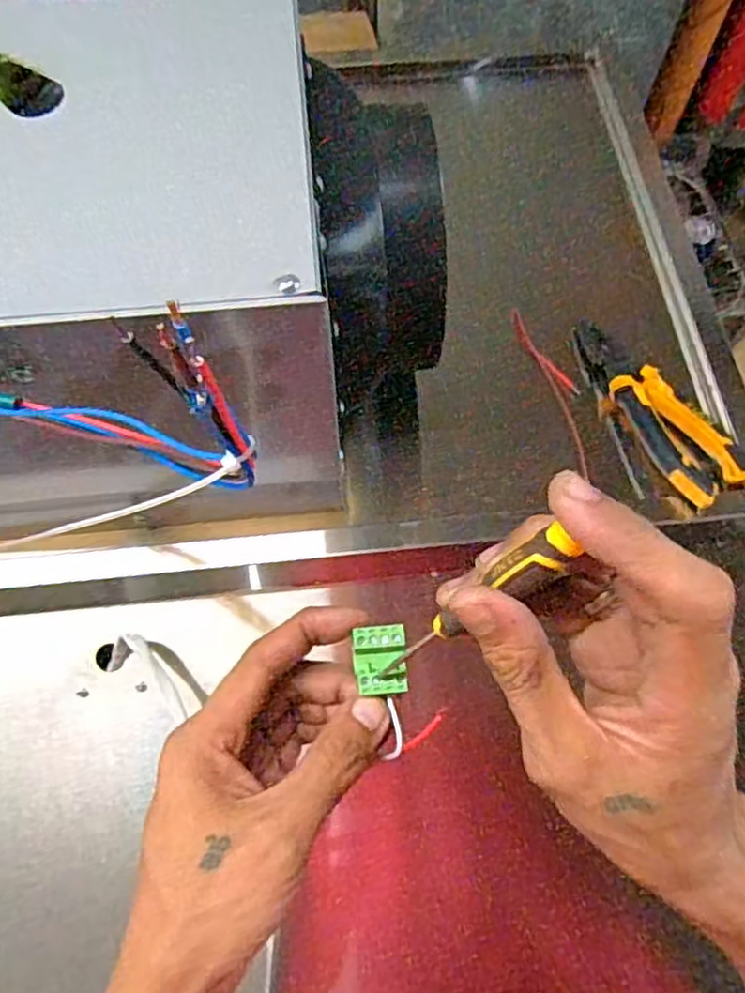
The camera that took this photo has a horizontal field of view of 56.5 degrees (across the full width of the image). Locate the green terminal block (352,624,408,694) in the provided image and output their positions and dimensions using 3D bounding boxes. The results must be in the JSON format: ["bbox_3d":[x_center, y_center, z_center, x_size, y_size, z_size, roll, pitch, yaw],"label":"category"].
[{"bbox_3d":[0.004,0.071,0.301,0.022,0.008,0.029,-7,68,0],"label":"green terminal block"}]

